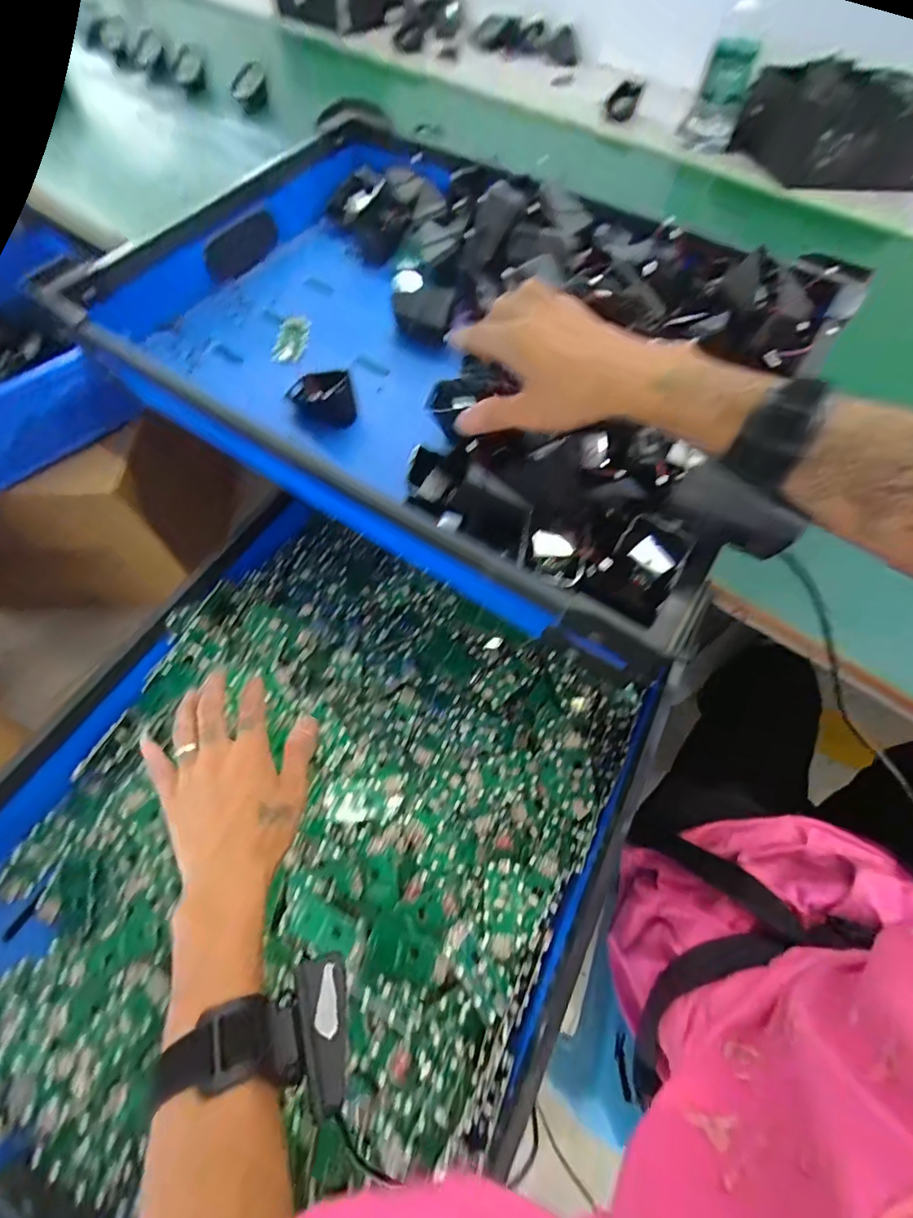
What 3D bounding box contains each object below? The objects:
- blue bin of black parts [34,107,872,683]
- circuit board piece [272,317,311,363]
[{"bbox_3d":[-0.014,-0.270,0.475,0.625,0.100,0.459,27,64,12],"label":"blue bin of black parts"},{"bbox_3d":[-0.180,-0.294,0.534,0.036,0.004,0.066,2,67,8],"label":"circuit board piece"}]

